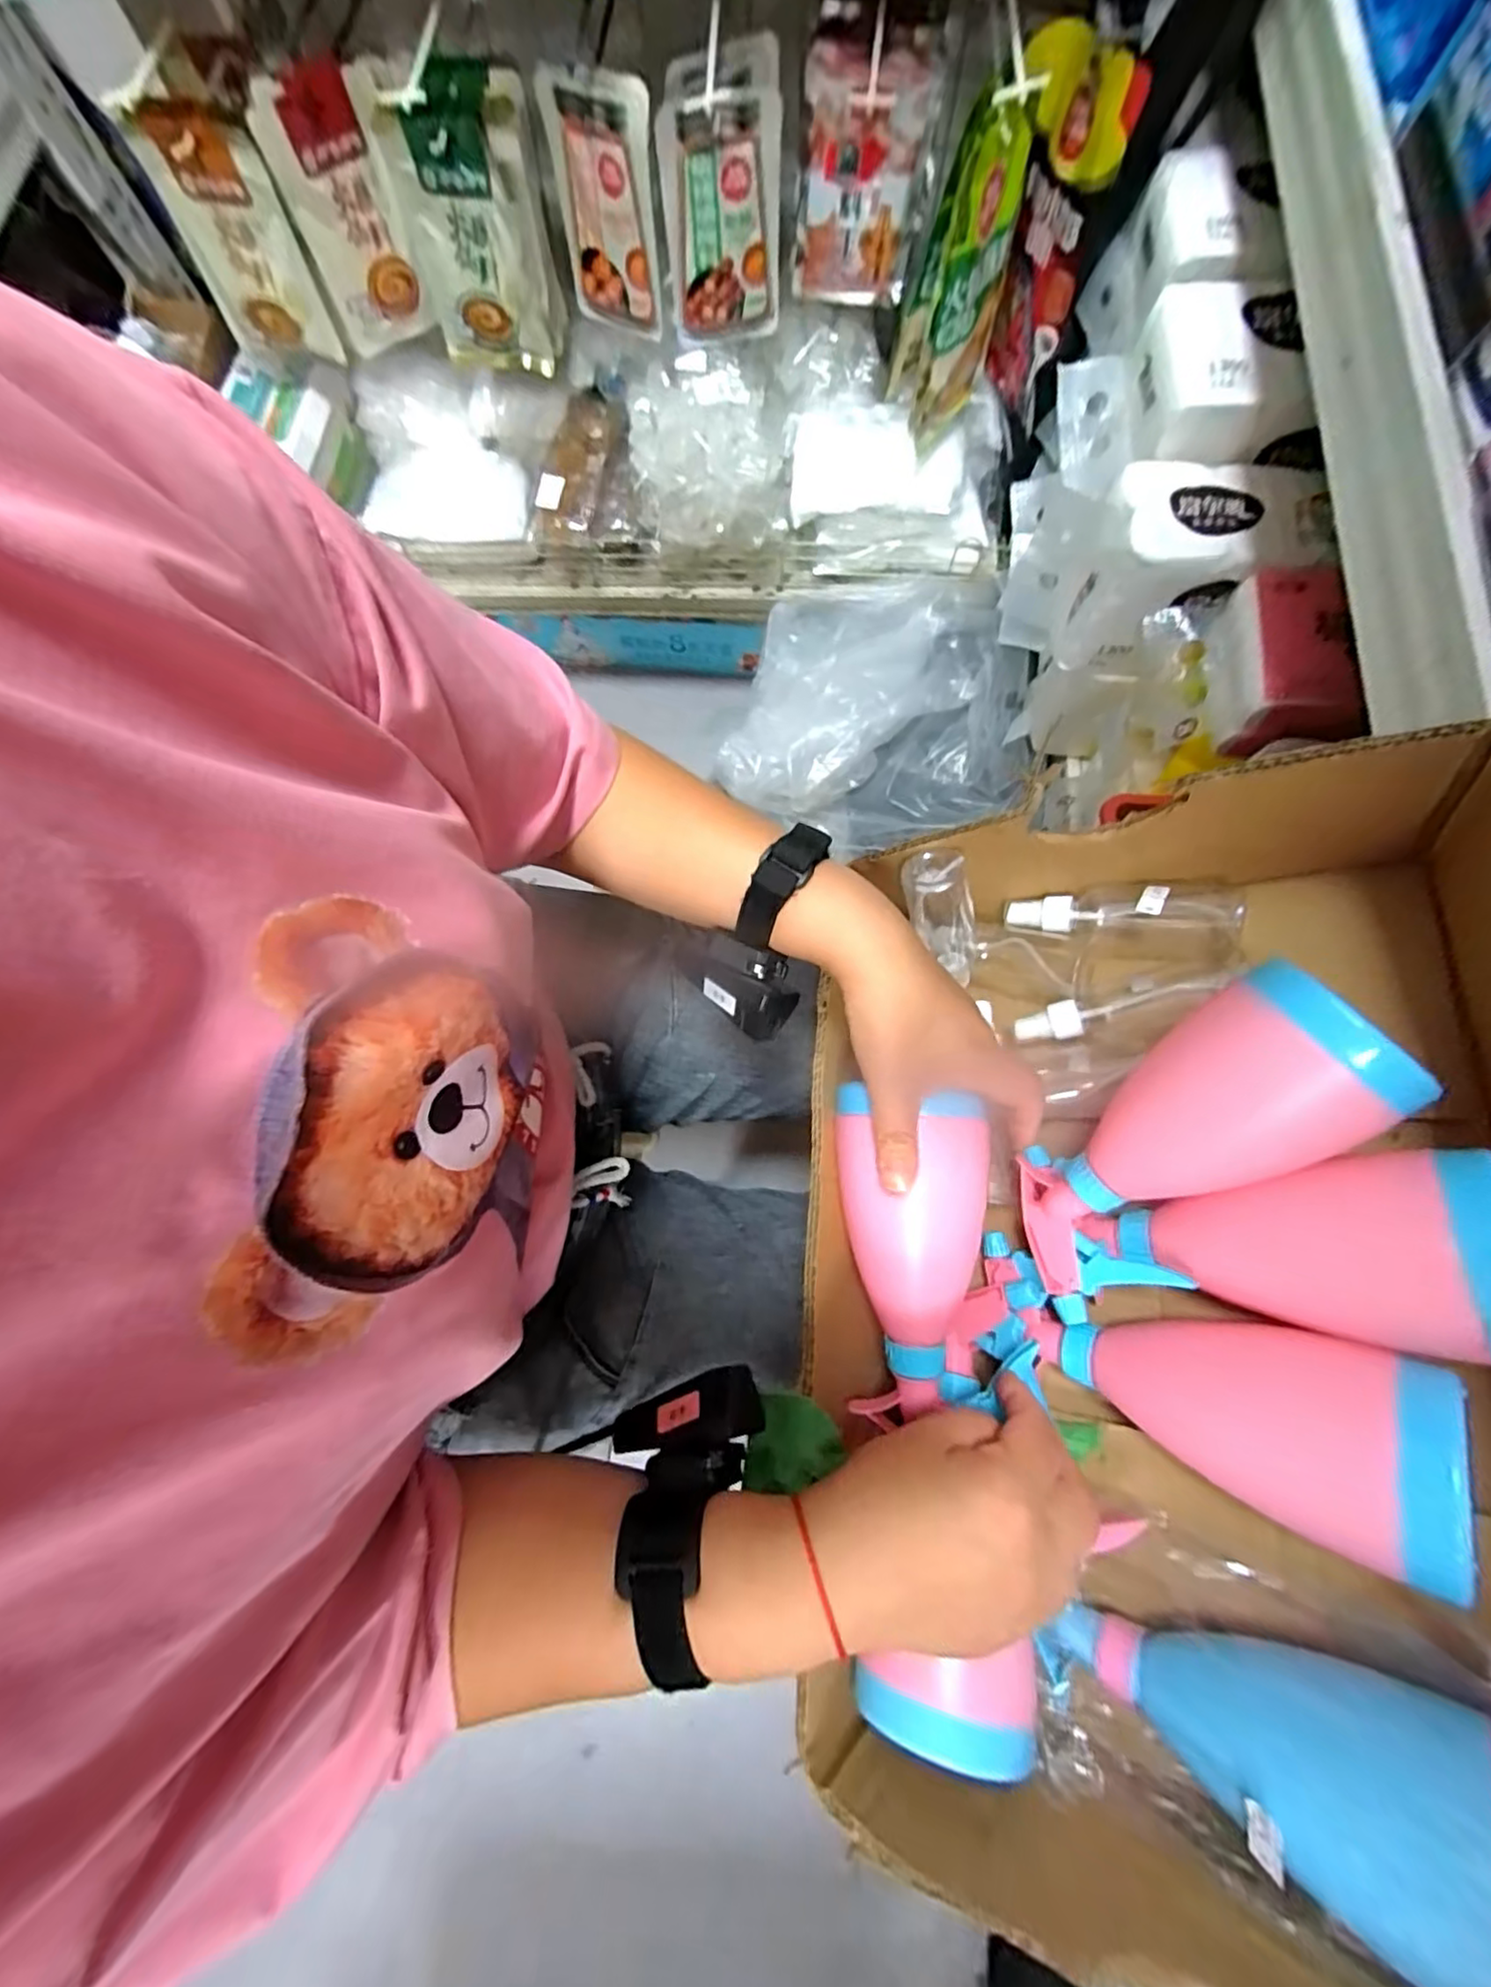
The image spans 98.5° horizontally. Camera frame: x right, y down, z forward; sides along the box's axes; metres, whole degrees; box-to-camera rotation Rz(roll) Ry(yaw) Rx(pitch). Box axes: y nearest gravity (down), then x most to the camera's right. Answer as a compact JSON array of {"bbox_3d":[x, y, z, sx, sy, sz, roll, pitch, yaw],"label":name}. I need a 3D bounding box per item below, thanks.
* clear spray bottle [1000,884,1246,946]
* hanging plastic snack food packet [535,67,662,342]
[{"bbox_3d":[0.233,-0.051,0.404,0.126,0.036,0.031,3,75,26],"label":"clear spray bottle"},{"bbox_3d":[-0.147,-0.798,0.661,0.121,0.185,0.032,26,75,2],"label":"hanging plastic snack food packet"}]

